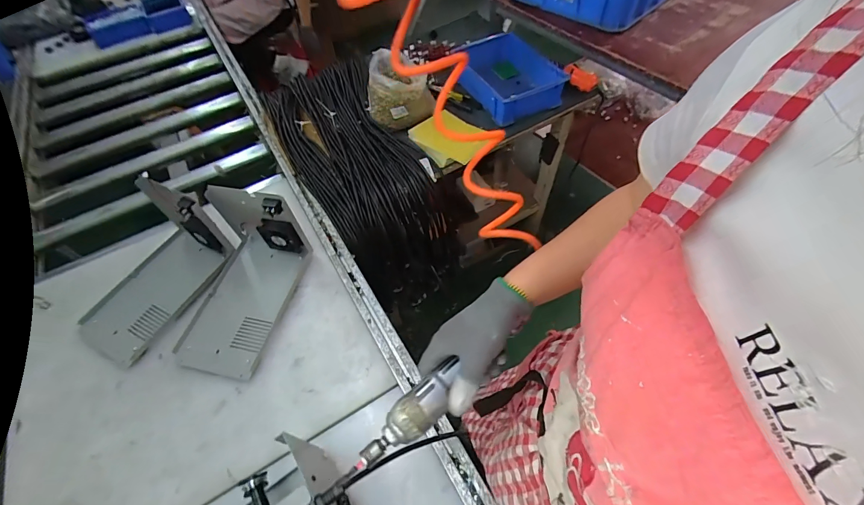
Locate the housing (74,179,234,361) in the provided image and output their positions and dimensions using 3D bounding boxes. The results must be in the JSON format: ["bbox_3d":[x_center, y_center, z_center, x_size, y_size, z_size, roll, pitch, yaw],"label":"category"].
[{"bbox_3d":[-0.549,0.032,0.693,0.169,0.156,0.280,22,60,19],"label":"housing"}]

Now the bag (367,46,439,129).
[{"bbox_3d":[-0.086,-0.440,0.988,0.176,0.129,0.202,-11,55,-3],"label":"bag"}]

